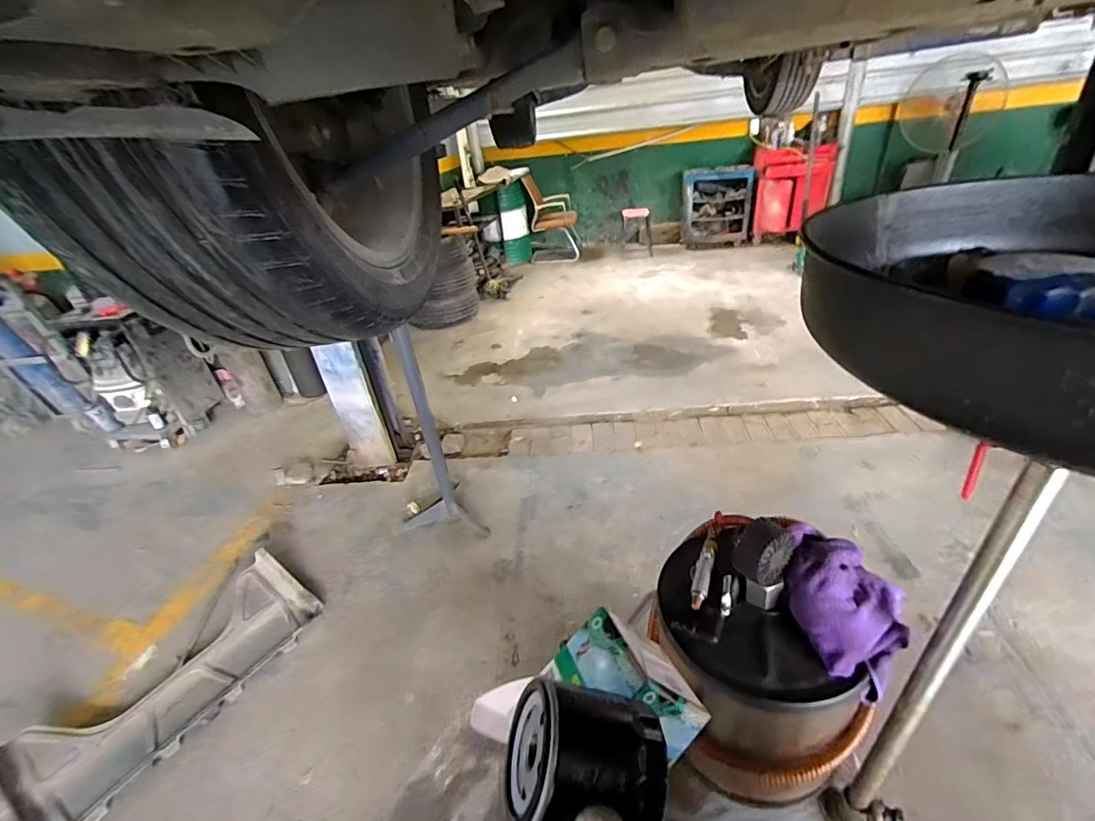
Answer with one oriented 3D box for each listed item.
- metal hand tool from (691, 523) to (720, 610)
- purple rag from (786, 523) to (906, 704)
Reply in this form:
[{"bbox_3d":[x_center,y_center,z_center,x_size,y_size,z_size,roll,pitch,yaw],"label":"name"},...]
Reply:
[{"bbox_3d":[0.205,0.199,0.634,0.021,0.014,0.132,10,37,24],"label":"metal hand tool"},{"bbox_3d":[0.341,0.226,0.566,0.132,0.089,0.146,22,43,36],"label":"purple rag"}]

